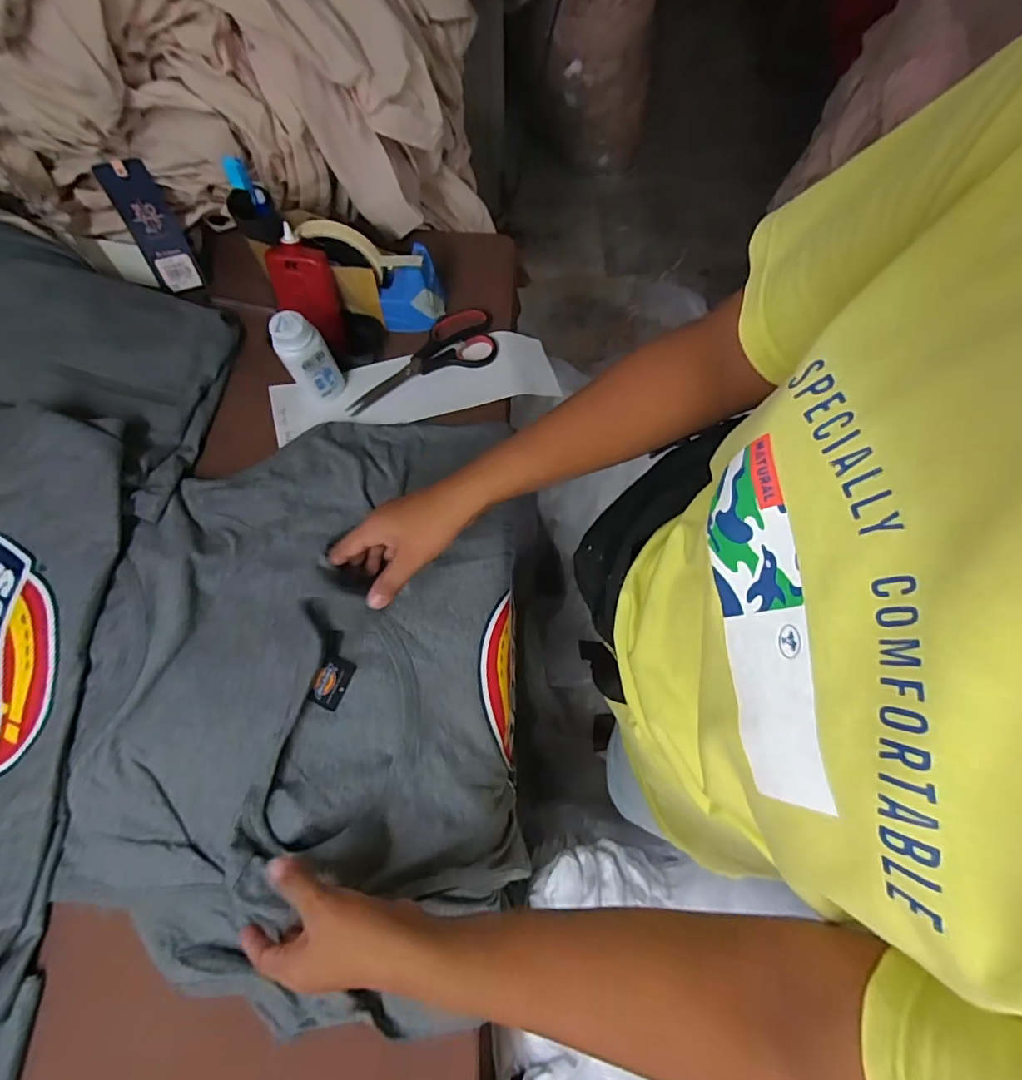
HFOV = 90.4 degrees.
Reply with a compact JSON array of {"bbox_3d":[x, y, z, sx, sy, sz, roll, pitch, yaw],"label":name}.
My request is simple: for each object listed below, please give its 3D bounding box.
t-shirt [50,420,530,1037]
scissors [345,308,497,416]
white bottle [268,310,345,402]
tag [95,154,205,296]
[{"bbox_3d":[-0.185,0.121,0.448,0.375,0.063,0.507,0,73,0],"label":"t-shirt"},{"bbox_3d":[-0.102,-0.202,0.562,0.180,0.010,0.075,-25,74,-7],"label":"scissors"},{"bbox_3d":[-0.204,-0.184,0.510,0.044,0.099,0.040,0,73,0],"label":"white bottle"},{"bbox_3d":[-0.378,-0.328,0.536,0.047,0.119,0.010,-19,51,-11],"label":"tag"}]

